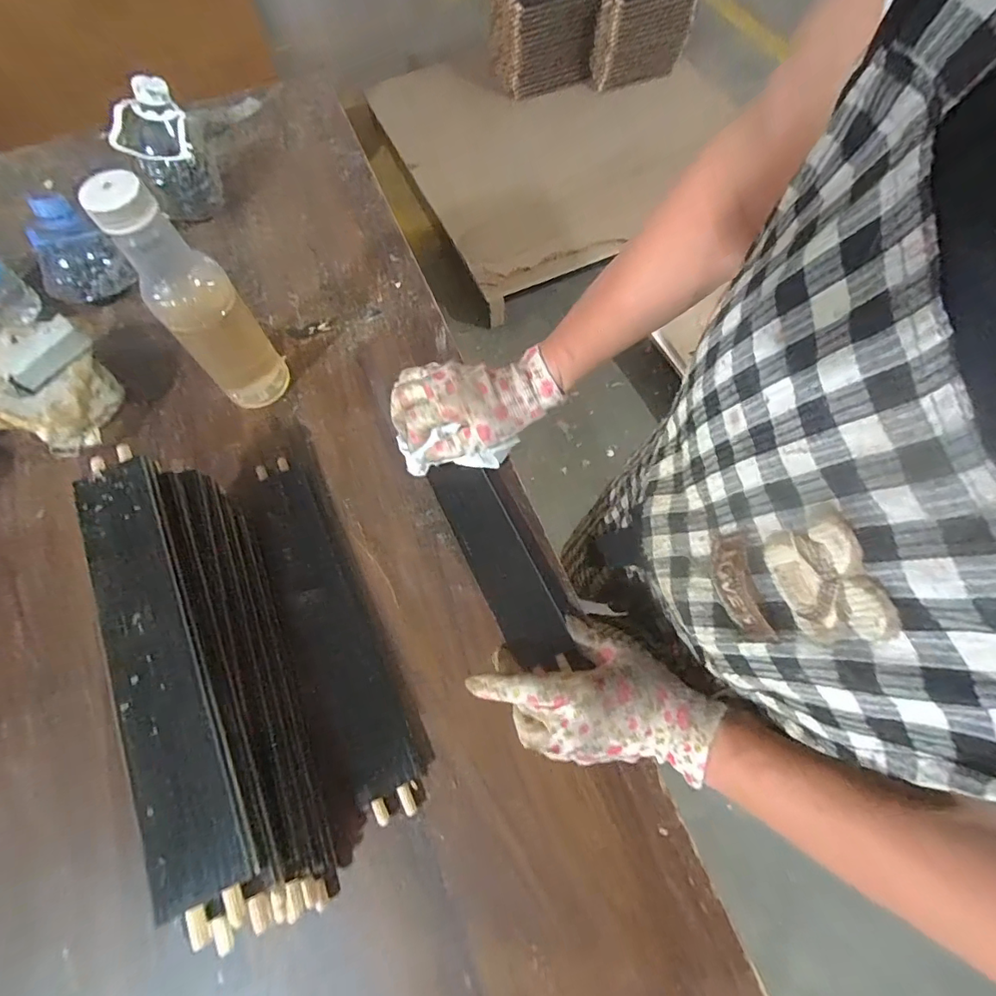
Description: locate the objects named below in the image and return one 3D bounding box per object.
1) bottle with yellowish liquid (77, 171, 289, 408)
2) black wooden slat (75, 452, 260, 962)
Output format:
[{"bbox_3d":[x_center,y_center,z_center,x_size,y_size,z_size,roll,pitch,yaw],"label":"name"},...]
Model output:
[{"bbox_3d":[-0.253,-0.164,0.420,0.065,0.211,0.056,-41,72,-15],"label":"bottle with yellowish liquid"},{"bbox_3d":[-0.212,0.097,0.307,0.047,0.016,0.295,-9,61,-42],"label":"black wooden slat"}]

